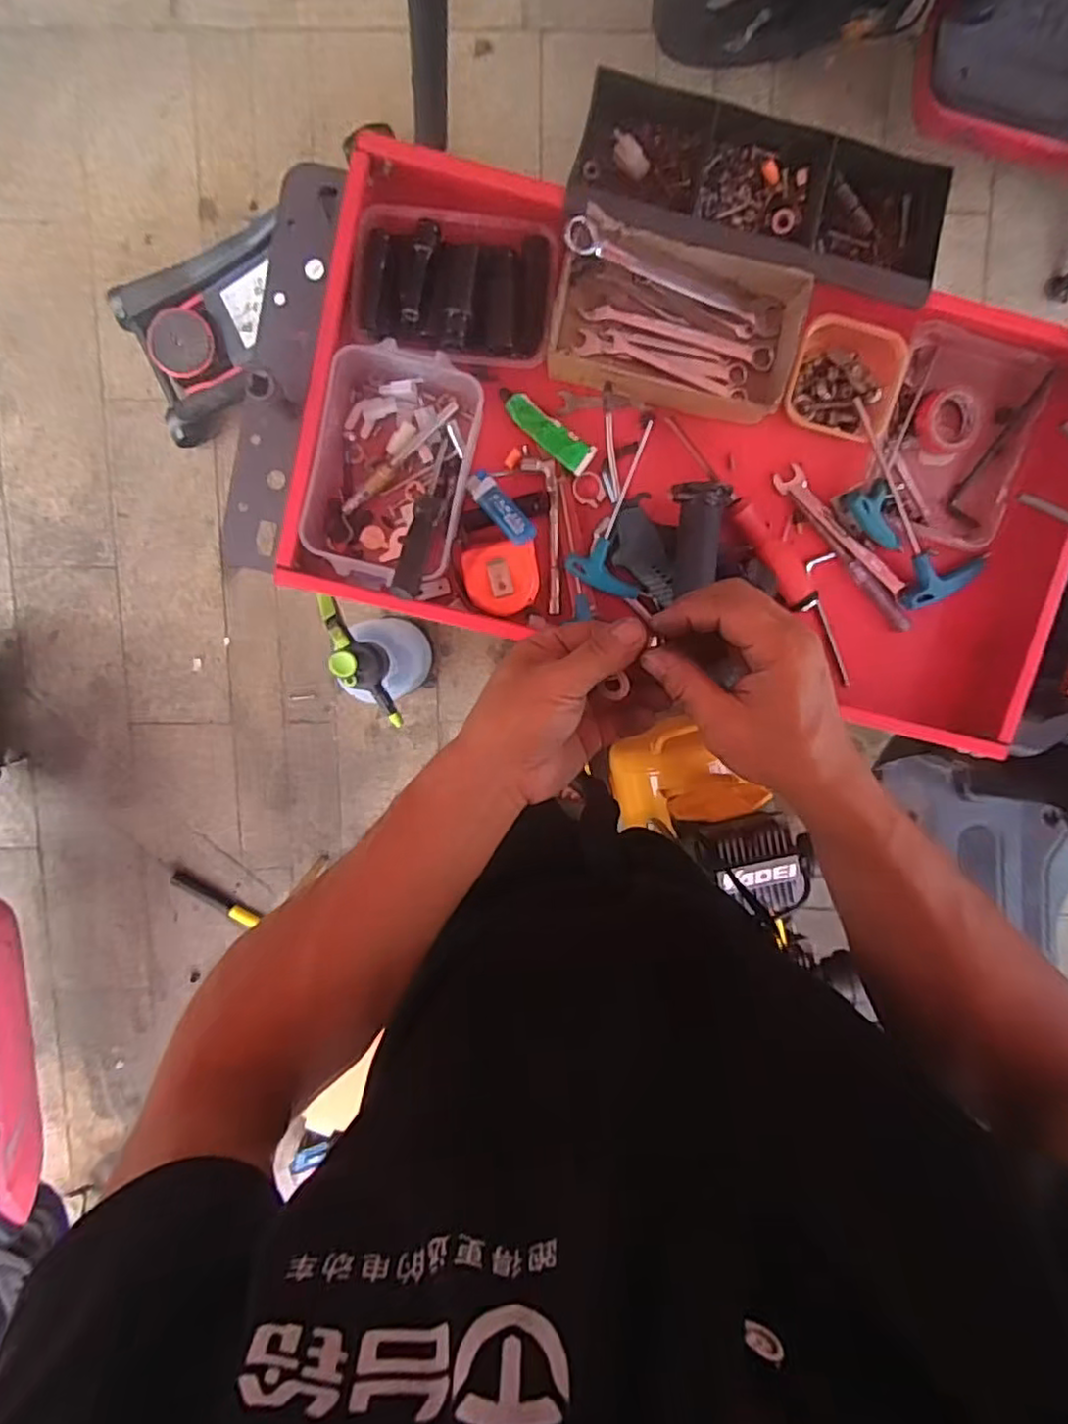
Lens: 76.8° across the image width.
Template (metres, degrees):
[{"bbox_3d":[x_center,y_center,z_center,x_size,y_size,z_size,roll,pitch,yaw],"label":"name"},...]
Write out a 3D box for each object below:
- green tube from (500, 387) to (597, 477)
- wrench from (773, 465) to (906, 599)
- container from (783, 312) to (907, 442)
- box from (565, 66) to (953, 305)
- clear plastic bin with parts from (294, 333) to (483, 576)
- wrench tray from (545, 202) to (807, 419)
[{"bbox_3d":[0.009,-0.249,0.593,0.098,0.014,0.026,38,96,-6],"label":"green tube"},{"bbox_3d":[0.280,-0.165,0.613,0.151,0.008,0.024,43,95,-6],"label":"wrench"},{"bbox_3d":[0.267,-0.285,0.582,0.096,0.039,0.090,16,97,-3],"label":"container"},{"bbox_3d":[0.187,-0.426,0.557,0.305,0.069,0.121,13,98,-3],"label":"box"},{"bbox_3d":[-0.122,-0.207,0.584,0.127,0.051,0.193,14,98,-3],"label":"clear plastic bin with parts"},{"bbox_3d":[0.119,-0.327,0.565,0.201,0.059,0.125,7,98,-2],"label":"wrench tray"}]

